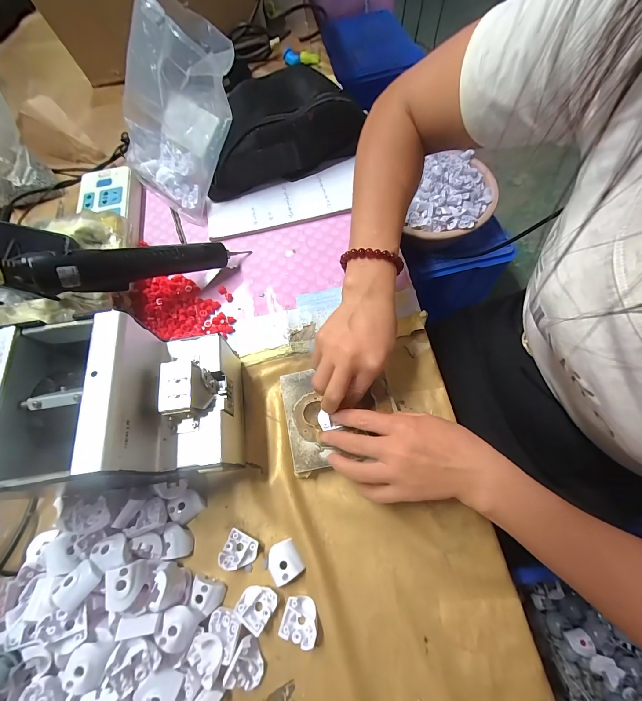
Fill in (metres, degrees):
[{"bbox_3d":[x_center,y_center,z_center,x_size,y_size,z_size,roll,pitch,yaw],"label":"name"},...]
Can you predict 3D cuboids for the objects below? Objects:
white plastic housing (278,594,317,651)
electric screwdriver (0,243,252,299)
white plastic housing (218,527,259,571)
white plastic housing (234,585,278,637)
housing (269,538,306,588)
[{"bbox_3d":[-0.018,0.239,0.277,0.031,0.016,0.031,12,69,9],"label":"white plastic housing"},{"bbox_3d":[-0.205,-0.095,0.347,0.252,0.037,0.030,-19,66,-35],"label":"electric screwdriver"},{"bbox_3d":[-0.079,0.195,0.302,0.031,0.015,0.032,22,71,13],"label":"white plastic housing"},{"bbox_3d":[-0.058,0.231,0.284,0.030,0.015,0.030,30,73,16],"label":"white plastic housing"},{"bbox_3d":[-0.035,0.199,0.294,0.028,0.014,0.032,-31,69,-8],"label":"housing"}]

